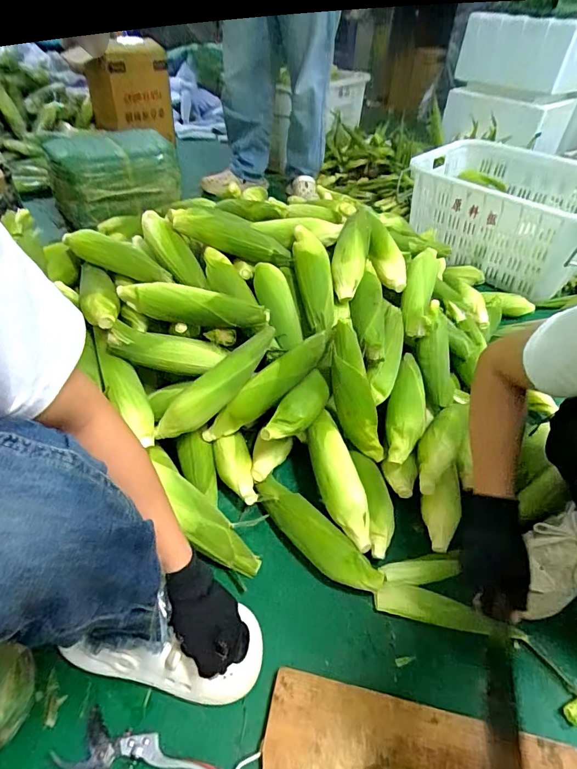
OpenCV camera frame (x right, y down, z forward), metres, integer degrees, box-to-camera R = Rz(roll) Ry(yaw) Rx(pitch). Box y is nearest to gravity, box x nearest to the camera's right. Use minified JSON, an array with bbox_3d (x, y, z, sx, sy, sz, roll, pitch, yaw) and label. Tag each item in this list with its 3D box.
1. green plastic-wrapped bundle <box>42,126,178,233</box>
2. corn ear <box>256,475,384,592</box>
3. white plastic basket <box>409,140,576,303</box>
[{"bbox_3d":[-0.608,-0.739,1.528,0.421,0.228,0.365,-5,43,-11],"label":"green plastic-wrapped bundle"},{"bbox_3d":[0.035,0.241,0.678,0.244,0.064,0.061,34,49,28],"label":"corn ear"},{"bbox_3d":[0.696,-0.558,1.398,0.616,0.289,0.460,28,47,24],"label":"white plastic basket"}]

